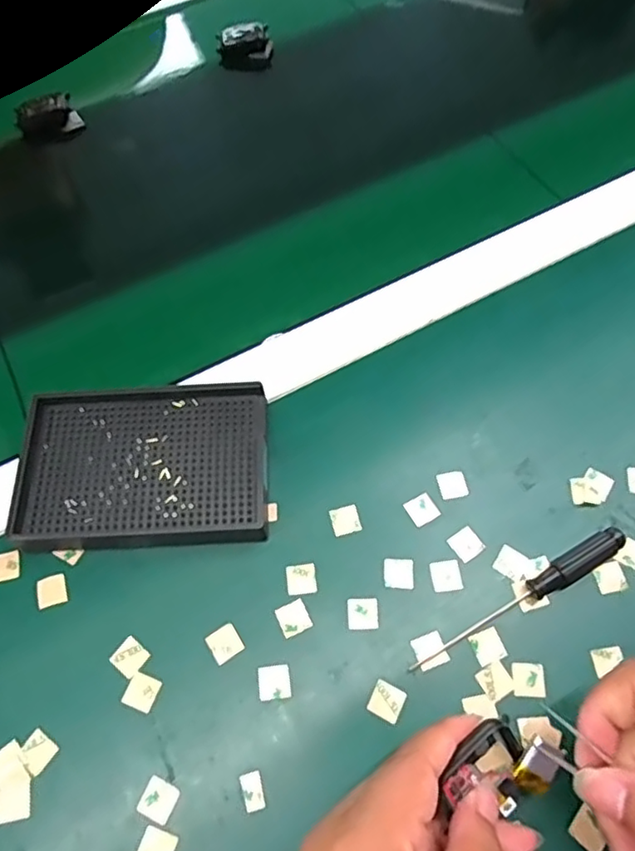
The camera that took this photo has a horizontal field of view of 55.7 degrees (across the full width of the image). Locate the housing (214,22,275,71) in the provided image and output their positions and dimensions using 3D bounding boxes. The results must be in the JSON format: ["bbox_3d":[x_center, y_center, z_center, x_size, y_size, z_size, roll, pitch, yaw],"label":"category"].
[{"bbox_3d":[-0.067,-0.350,0.557,0.049,0.024,0.033,-3,63,0],"label":"housing"}]

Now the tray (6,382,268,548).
[{"bbox_3d":[-0.098,0.023,0.345,0.135,0.025,0.090,-2,63,1],"label":"tray"}]

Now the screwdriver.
[{"bbox_3d":[0.106,0.090,0.310,0.130,0.014,0.014,-28,65,-12],"label":"screwdriver"}]

